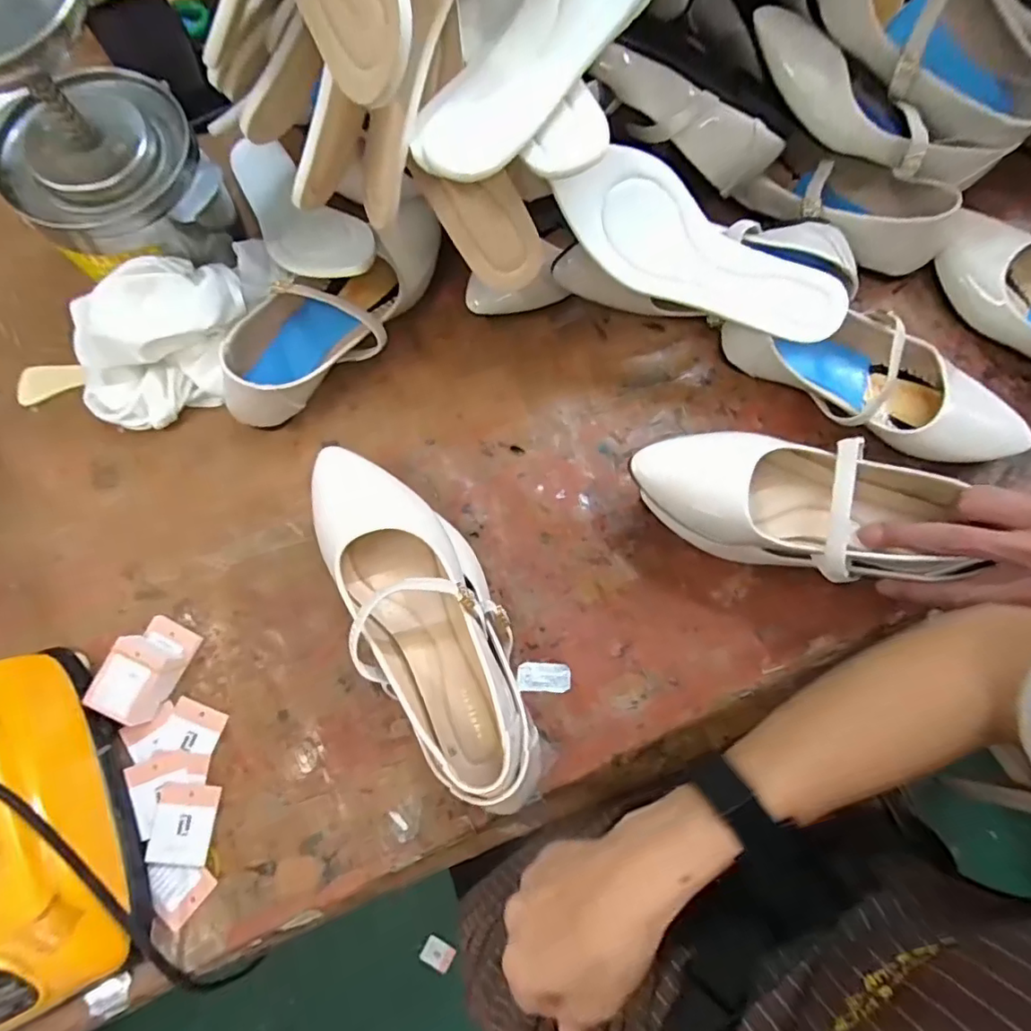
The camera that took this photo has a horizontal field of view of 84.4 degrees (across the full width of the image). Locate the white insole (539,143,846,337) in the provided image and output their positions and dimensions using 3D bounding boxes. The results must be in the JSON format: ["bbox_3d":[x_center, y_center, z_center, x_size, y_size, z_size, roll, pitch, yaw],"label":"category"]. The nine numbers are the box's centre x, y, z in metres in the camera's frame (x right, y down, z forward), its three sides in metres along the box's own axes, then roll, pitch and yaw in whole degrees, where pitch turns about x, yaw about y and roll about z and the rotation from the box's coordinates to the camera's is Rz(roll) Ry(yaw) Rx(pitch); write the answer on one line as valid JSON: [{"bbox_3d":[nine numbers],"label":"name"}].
[{"bbox_3d":[0.133,-0.187,0.407,0.214,0.035,0.067,24,77,-8],"label":"white insole"}]

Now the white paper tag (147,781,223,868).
[{"bbox_3d":[-0.228,0.212,0.390,0.040,0.004,0.050,4,73,-7],"label":"white paper tag"}]

